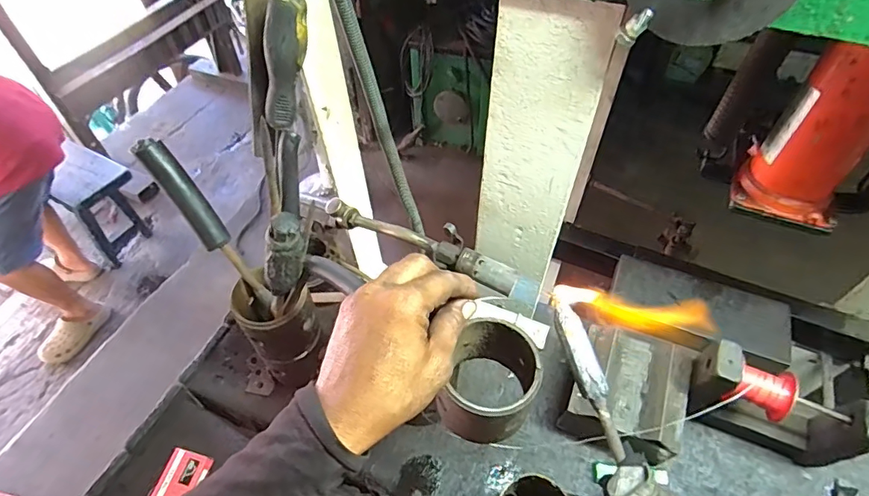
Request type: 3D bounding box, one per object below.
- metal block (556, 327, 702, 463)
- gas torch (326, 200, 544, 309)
[{"bbox_3d":[0.224,0.170,0.559,0.115,0.085,0.126,19,54,15],"label":"metal block"},{"bbox_3d":[-0.007,-0.002,0.452,0.225,0.040,0.033,22,55,17],"label":"gas torch"}]

